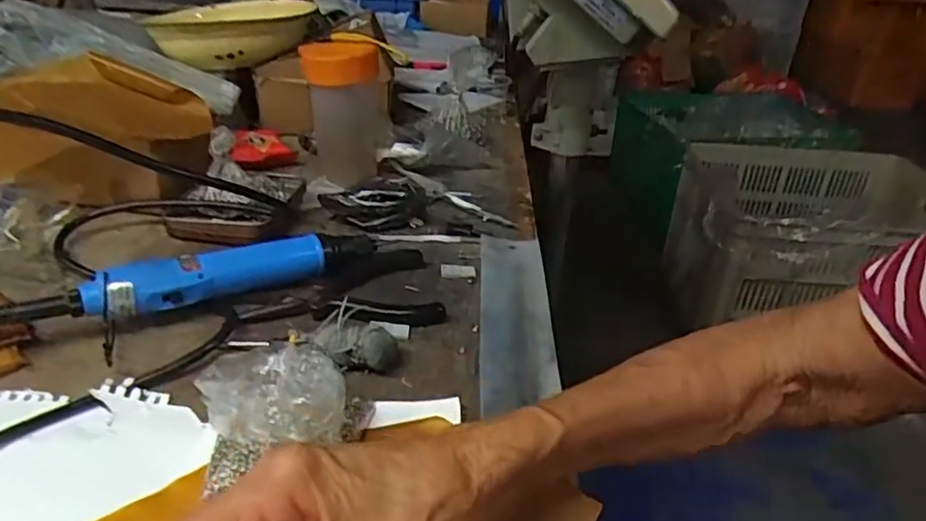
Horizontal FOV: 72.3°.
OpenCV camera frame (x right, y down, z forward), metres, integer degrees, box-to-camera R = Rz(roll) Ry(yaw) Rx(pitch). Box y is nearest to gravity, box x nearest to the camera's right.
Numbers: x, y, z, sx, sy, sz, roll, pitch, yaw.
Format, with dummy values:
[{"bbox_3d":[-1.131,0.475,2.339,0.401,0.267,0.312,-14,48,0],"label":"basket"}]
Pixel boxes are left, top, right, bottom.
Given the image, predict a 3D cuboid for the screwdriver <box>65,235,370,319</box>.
[{"bbox_3d":[-0.160,0.009,0.463,0.210,0.039,0.034,-17,36,-30],"label":"screwdriver"}]

